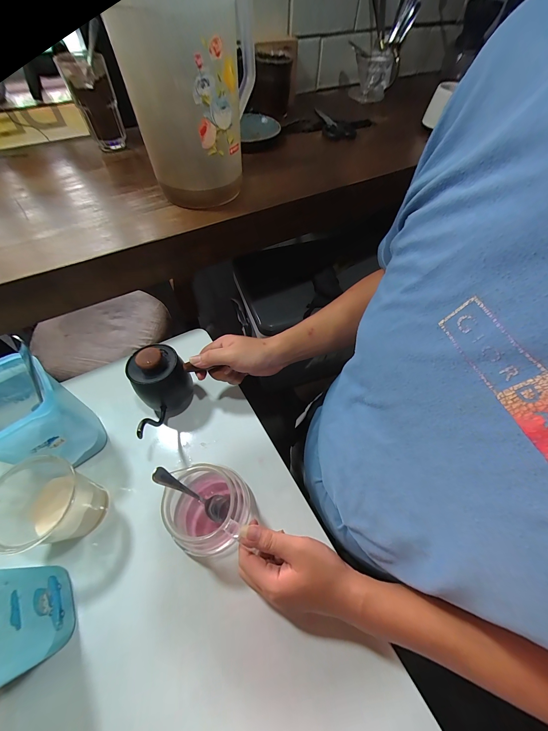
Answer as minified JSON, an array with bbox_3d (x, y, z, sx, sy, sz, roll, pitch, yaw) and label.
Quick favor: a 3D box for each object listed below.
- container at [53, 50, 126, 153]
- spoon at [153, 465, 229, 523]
[{"bbox_3d":[-0.329,-0.487,0.511,0.073,0.128,0.076,-23,61,-15],"label":"container"},{"bbox_3d":[-0.097,0.154,0.327,0.021,0.125,0.029,3,53,35],"label":"spoon"}]

